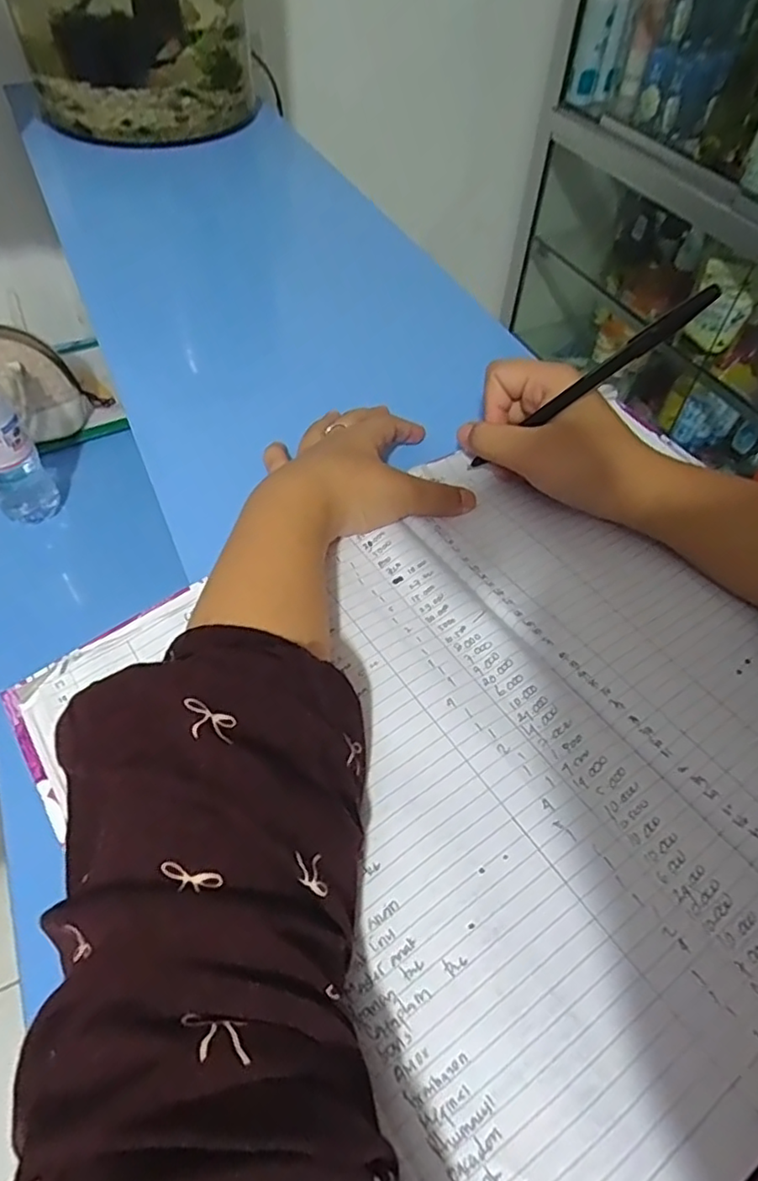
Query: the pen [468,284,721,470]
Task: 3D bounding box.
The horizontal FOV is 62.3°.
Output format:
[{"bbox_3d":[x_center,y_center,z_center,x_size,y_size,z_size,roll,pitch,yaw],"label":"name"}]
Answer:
[{"bbox_3d":[0.100,-0.101,0.322,0.008,0.160,0.011,46,58,-9],"label":"pen"}]

